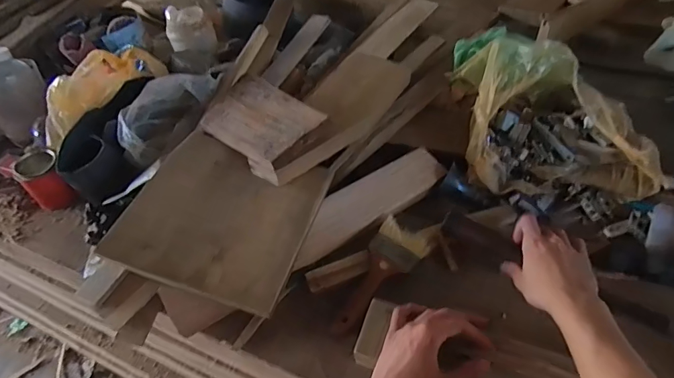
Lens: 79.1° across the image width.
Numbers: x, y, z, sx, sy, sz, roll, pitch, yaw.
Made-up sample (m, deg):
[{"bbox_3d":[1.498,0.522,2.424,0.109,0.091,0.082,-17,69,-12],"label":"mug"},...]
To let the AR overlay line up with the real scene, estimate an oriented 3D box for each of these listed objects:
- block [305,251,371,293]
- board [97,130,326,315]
[{"bbox_3d":[0.004,0.117,0.583,0.095,0.010,0.029,-18,46,-10],"label":"block"},{"bbox_3d":[-0.166,0.034,0.589,0.256,0.010,0.234,18,55,11],"label":"board"}]

